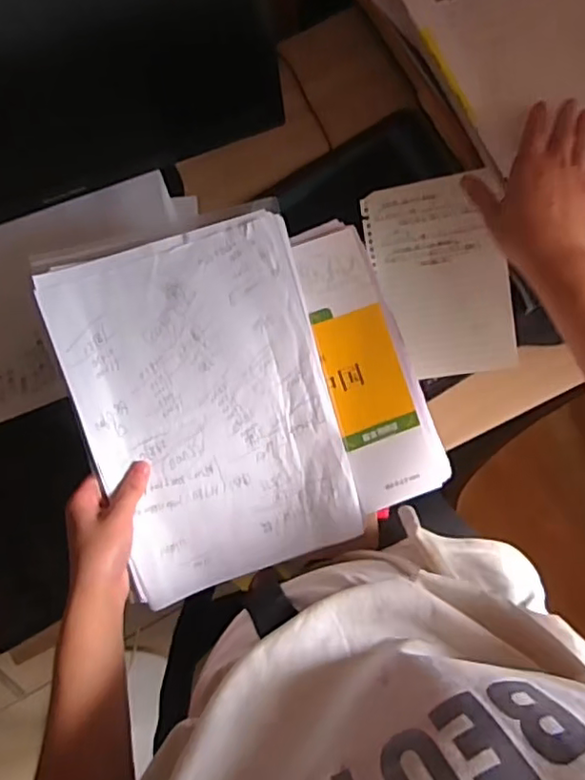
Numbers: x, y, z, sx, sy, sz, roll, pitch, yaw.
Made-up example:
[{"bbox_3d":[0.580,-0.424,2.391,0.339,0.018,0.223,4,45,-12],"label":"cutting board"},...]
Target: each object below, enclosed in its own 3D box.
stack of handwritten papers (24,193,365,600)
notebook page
[{"bbox_3d":[-0.076,0.009,0.546,0.214,0.015,0.312,-17,92,-4],"label":"stack of handwritten papers"},{"bbox_3d":[0.156,-0.117,0.655,0.135,0.011,0.203,-6,98,20],"label":"notebook page"}]

